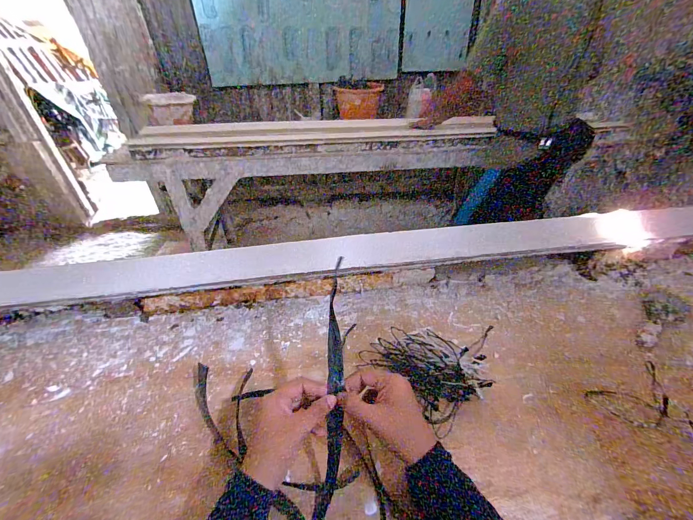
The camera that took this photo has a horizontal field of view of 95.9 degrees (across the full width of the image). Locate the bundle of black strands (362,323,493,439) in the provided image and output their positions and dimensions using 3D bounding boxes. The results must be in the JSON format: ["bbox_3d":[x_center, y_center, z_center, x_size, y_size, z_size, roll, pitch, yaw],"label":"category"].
[{"bbox_3d":[0.146,0.145,0.491,0.208,0.037,0.160,-25,43,-28],"label":"bundle of black strands"}]

